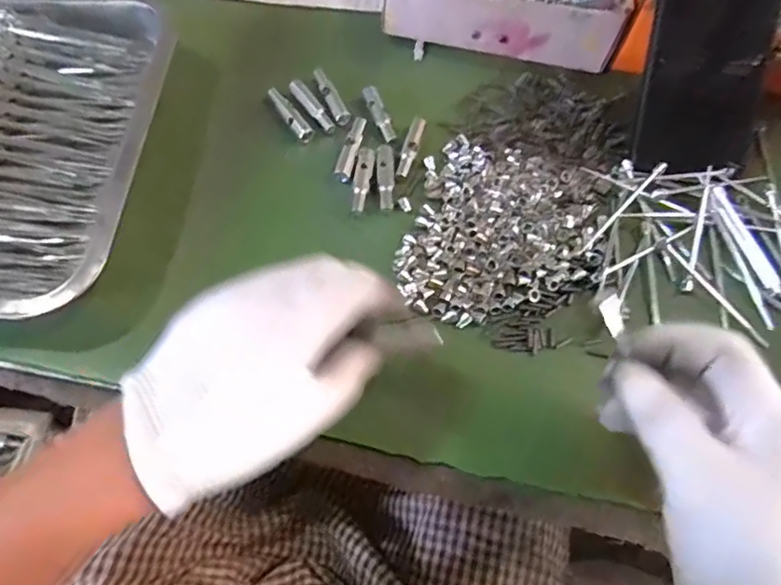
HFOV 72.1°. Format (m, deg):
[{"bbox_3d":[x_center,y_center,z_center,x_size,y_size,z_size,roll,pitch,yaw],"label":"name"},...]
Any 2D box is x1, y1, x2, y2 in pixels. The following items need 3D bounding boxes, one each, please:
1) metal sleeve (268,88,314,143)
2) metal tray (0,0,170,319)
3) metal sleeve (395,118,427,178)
[{"bbox_3d":[-0.075,-0.131,0.393,0.012,0.011,0.053,-36,72,-13],"label":"metal sleeve"},{"bbox_3d":[-0.248,-0.102,0.360,0.190,0.055,0.264,8,68,4],"label":"metal tray"},{"bbox_3d":[0.015,-0.104,0.380,0.011,0.004,0.051,16,69,7],"label":"metal sleeve"}]

